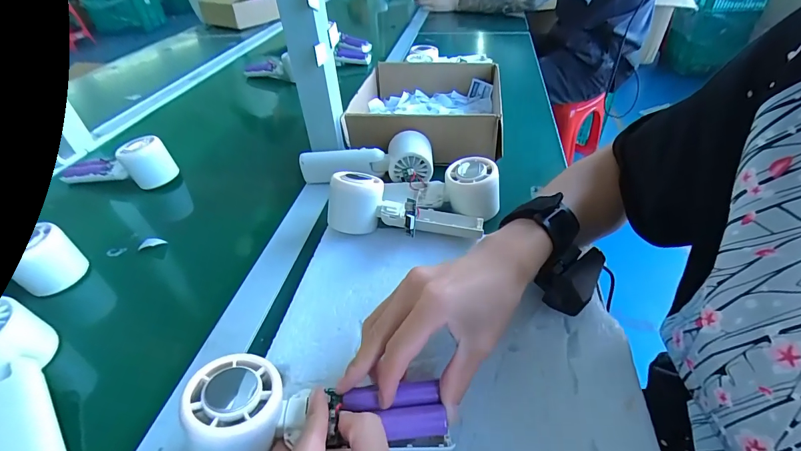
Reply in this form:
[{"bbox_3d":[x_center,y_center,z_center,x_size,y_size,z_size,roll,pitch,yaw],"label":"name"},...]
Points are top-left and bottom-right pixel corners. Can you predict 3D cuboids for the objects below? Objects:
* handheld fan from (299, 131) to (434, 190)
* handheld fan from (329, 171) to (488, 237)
[{"bbox_3d":[-0.040,-0.088,0.487,0.165,0.048,0.067,7,42,10],"label":"handheld fan"},{"bbox_3d":[0.005,-0.018,0.395,0.159,0.054,0.064,7,42,11],"label":"handheld fan"}]

